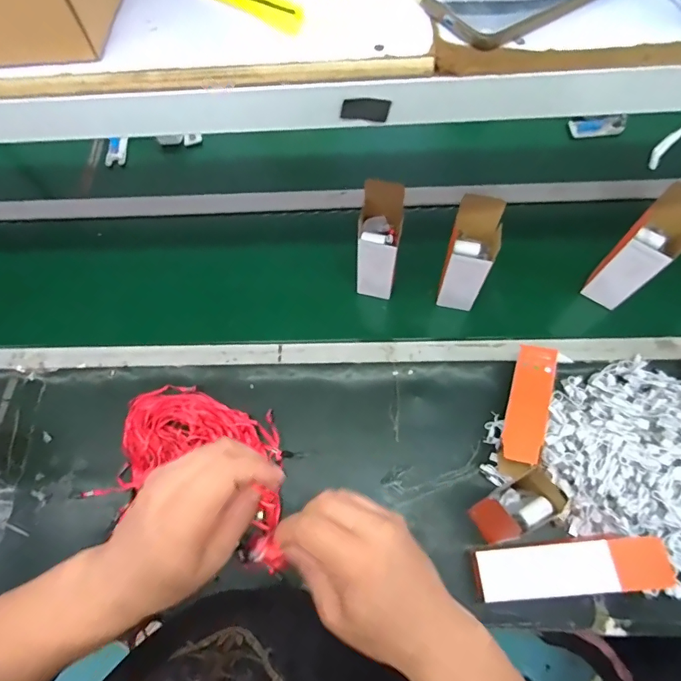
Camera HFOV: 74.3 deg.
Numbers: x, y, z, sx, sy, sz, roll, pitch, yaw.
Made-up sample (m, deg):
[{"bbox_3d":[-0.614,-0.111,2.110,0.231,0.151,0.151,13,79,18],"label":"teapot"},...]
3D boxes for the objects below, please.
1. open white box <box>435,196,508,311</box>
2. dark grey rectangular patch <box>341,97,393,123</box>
[{"bbox_3d":[0.213,-0.134,0.744,0.075,0.222,0.074,12,69,8],"label":"open white box"},{"bbox_3d":[0.020,-0.184,0.357,0.038,0.021,0.004,-1,68,3],"label":"dark grey rectangular patch"}]

